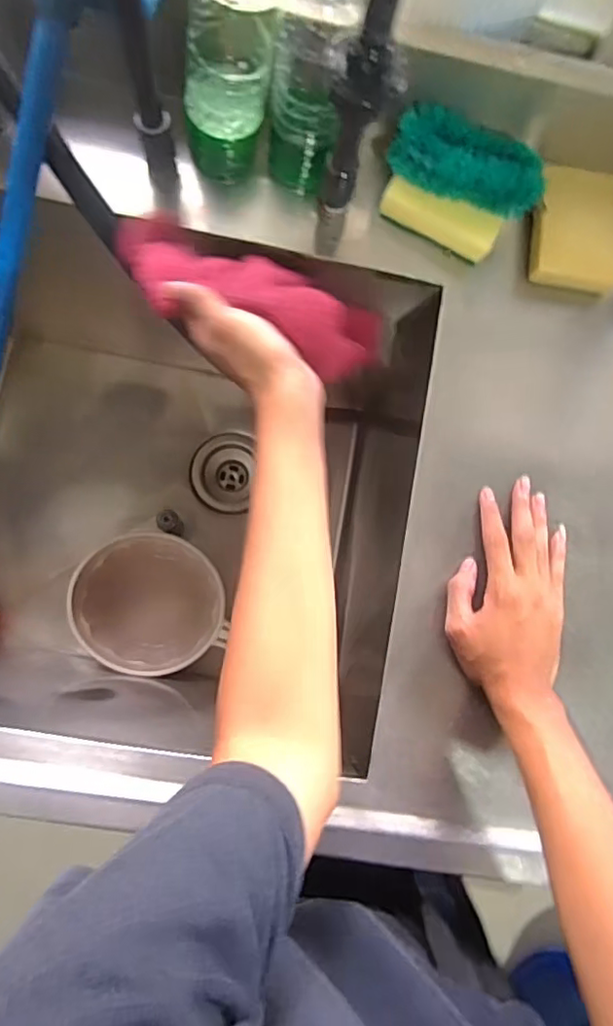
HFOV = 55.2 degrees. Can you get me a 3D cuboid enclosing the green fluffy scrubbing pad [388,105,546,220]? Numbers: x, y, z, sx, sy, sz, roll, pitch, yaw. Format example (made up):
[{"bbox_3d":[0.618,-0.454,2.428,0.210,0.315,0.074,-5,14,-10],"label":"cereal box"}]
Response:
[{"bbox_3d":[0.133,-0.283,0.478,0.128,0.027,0.049,19,82,-4],"label":"green fluffy scrubbing pad"}]

